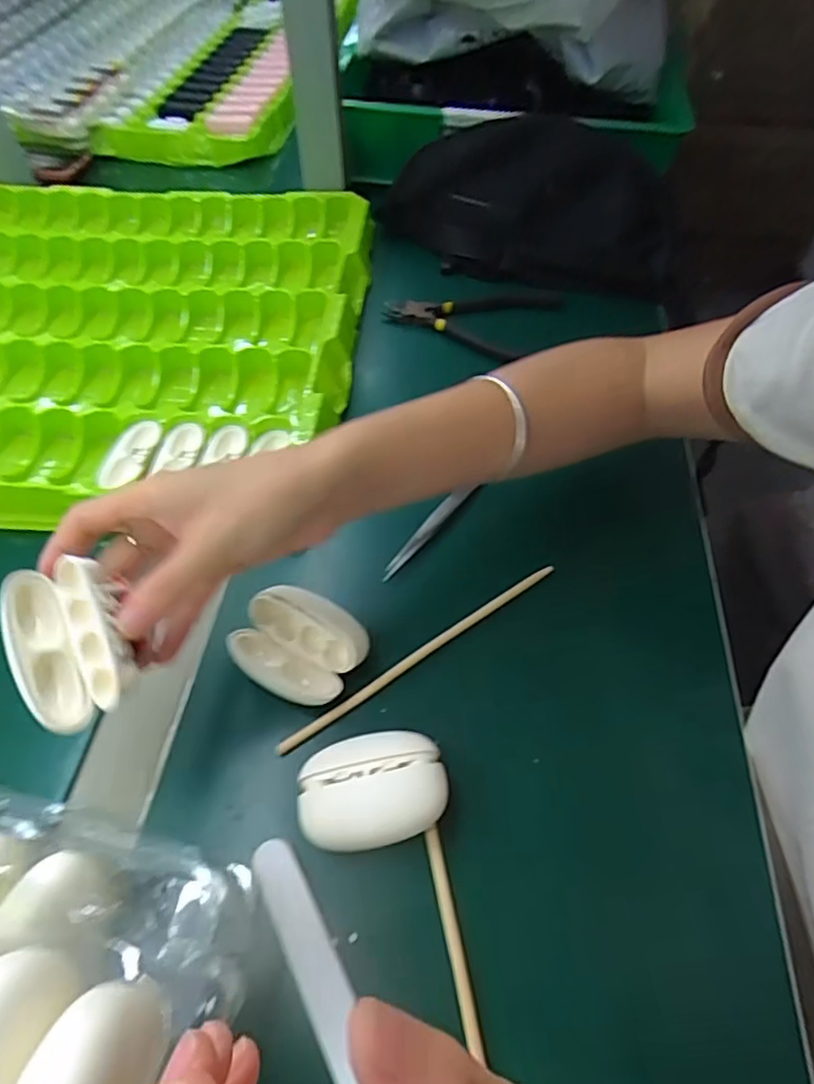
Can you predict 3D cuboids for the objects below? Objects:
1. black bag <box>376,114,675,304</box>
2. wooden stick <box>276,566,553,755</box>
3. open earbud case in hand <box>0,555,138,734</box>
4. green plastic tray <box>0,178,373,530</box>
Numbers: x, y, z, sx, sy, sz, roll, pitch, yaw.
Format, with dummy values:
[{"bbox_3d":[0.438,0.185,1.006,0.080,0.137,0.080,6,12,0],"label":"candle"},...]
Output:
[{"bbox_3d":[0.111,-0.317,0.561,0.265,0.091,0.138,12,56,9],"label":"black bag"},{"bbox_3d":[0.011,0.061,0.349,0.188,0.008,0.007,-31,60,-20],"label":"wooden stick"},{"bbox_3d":[-0.140,0.040,0.252,0.037,0.030,0.067,-15,78,-40],"label":"open earbud case in hand"},{"bbox_3d":[-0.338,-0.185,0.518,0.592,0.046,0.410,3,55,2],"label":"green plastic tray"}]

